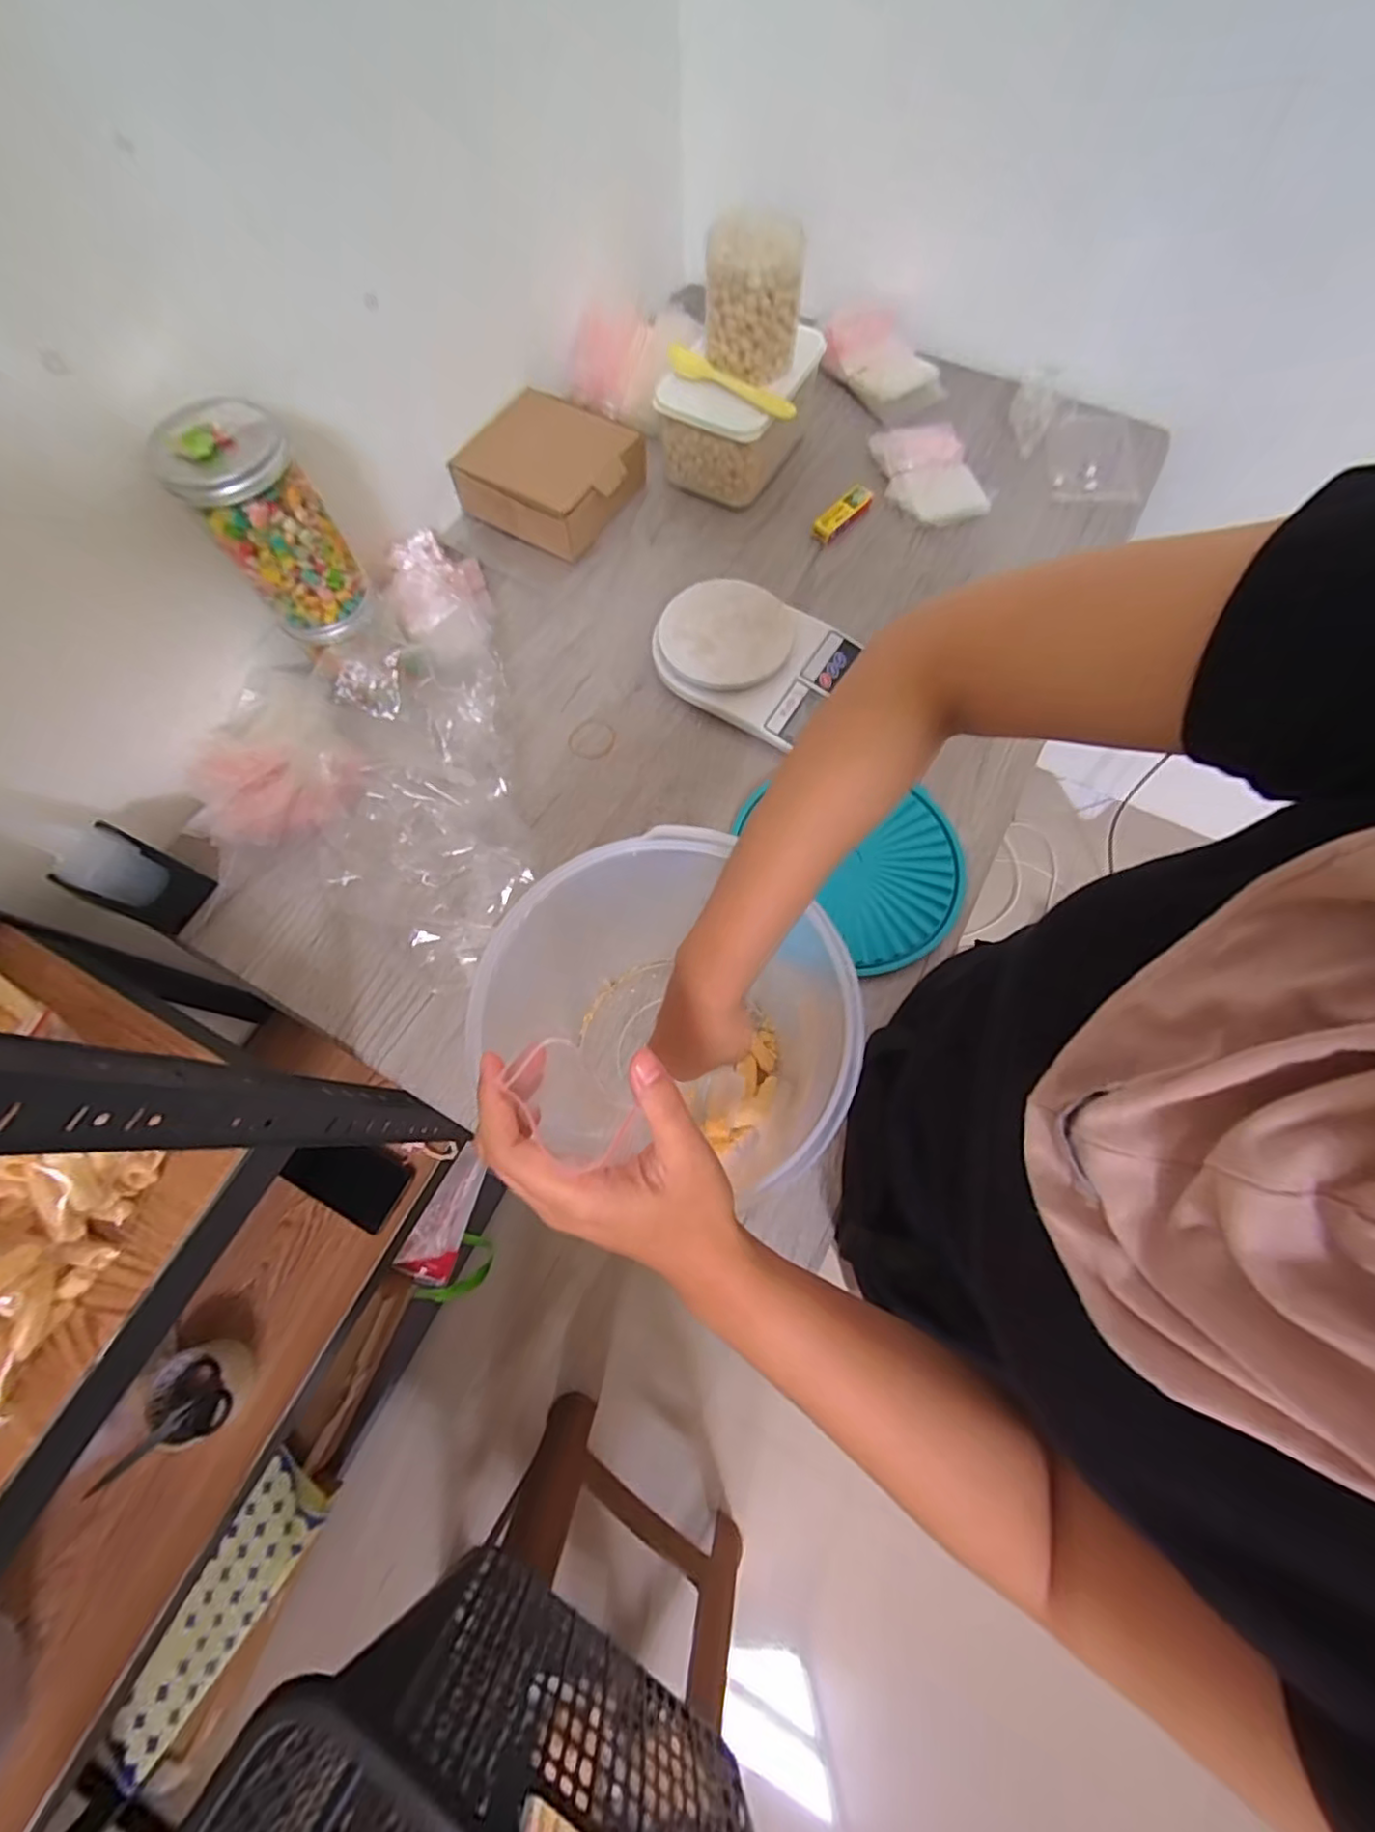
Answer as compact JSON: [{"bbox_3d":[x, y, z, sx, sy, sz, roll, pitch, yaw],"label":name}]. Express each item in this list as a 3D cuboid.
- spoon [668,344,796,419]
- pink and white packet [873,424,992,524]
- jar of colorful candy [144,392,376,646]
[{"bbox_3d":[0.046,-0.559,0.638,0.158,0.018,0.025,37,75,13],"label":"spoon"},{"bbox_3d":[0.284,-0.515,0.714,0.104,0.031,0.135,-9,70,-2],"label":"pink and white packet"},{"bbox_3d":[-0.334,-0.311,0.492,0.083,0.149,0.078,0,70,1],"label":"jar of colorful candy"}]

